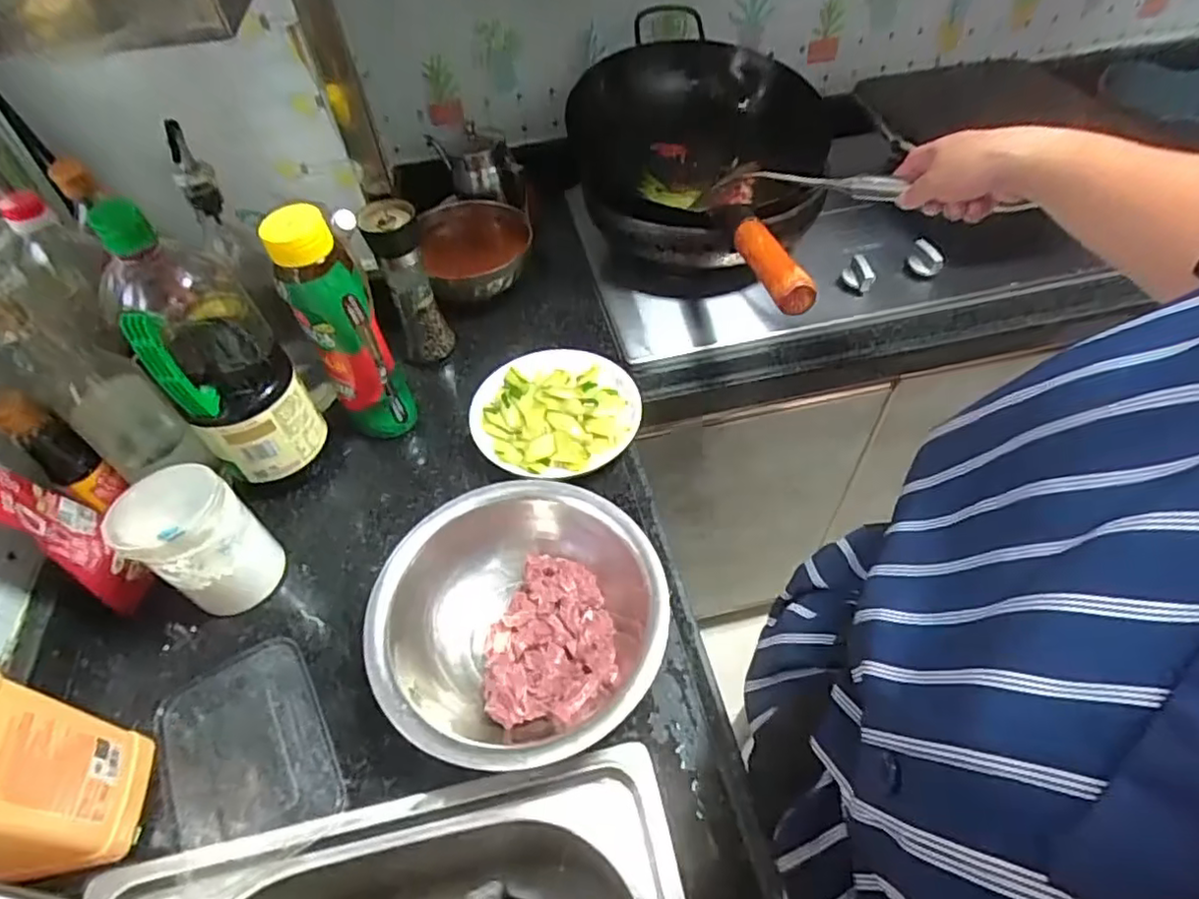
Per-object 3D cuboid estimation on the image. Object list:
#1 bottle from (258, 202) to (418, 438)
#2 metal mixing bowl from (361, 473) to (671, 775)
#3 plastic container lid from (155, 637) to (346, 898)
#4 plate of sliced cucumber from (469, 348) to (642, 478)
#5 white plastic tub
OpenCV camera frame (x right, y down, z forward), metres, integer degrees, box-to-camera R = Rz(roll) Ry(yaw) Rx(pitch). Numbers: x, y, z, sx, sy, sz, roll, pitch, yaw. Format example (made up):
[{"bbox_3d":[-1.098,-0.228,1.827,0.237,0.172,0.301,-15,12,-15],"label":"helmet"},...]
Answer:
[{"bbox_3d":[-0.241,-0.105,0.614,0.060,0.251,0.057,28,58,23],"label":"bottle"},{"bbox_3d":[-0.063,0.141,0.515,0.214,0.075,0.224,-2,51,2],"label":"metal mixing bowl"},{"bbox_3d":[-0.275,0.237,0.493,0.118,0.012,0.165,-25,54,-16],"label":"plastic container lid"},{"bbox_3d":[-0.049,-0.039,0.681,0.168,0.036,0.164,-2,51,2],"label":"plate of sliced cucumber"},{"bbox_3d":[-0.334,0.079,0.537,0.073,0.147,0.084,27,57,23],"label":"white plastic tub"}]

